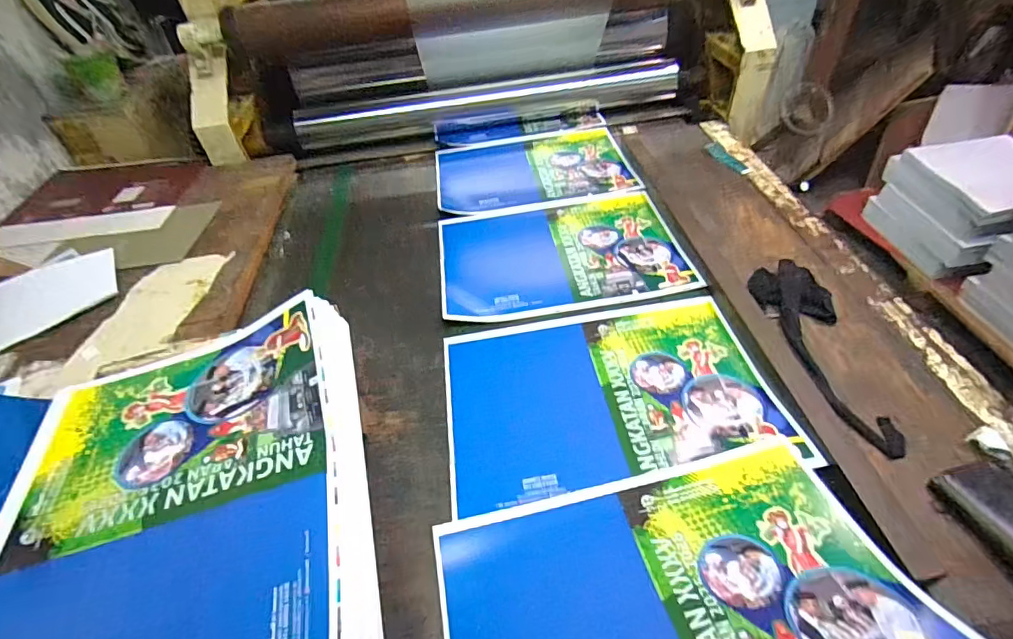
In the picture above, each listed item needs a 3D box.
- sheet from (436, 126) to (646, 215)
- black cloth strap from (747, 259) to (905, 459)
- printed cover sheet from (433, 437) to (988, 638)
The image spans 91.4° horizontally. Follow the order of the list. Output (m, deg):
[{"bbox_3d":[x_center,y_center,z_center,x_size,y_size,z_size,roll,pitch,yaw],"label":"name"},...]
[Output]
[{"bbox_3d":[0.058,-0.364,1.176,0.441,0.007,0.317,-9,45,-1],"label":"sheet"},{"bbox_3d":[0.454,0.030,0.717,0.105,0.026,0.349,-3,45,5],"label":"black cloth strap"},{"bbox_3d":[0.157,0.284,0.475,0.443,0.046,0.311,-16,30,-2],"label":"printed cover sheet"}]

